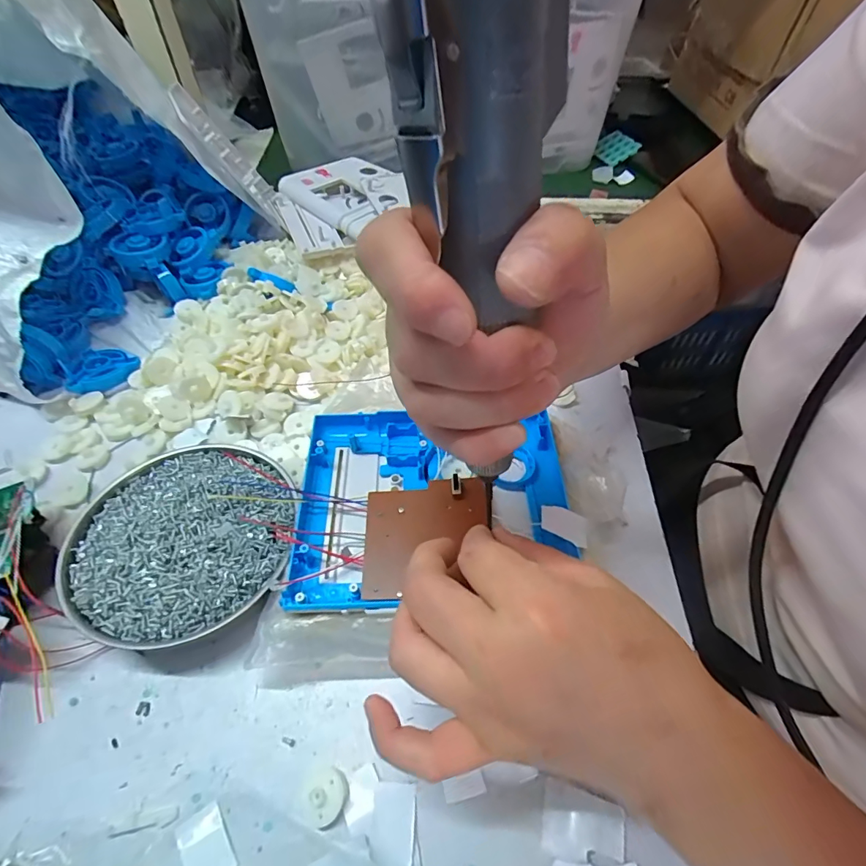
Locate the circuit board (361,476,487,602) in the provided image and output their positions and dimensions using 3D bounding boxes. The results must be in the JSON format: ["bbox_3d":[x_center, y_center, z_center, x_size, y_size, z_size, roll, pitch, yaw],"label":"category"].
[{"bbox_3d":[-0.004,0.059,0.269,0.071,0.007,0.071,-4,57,0],"label":"circuit board"}]

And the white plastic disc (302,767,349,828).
[{"bbox_3d":[-0.053,0.176,0.222,0.022,0.008,0.021,0,52,0],"label":"white plastic disc"}]

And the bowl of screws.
[{"bbox_3d":[-0.154,0.063,0.289,0.129,0.031,0.130,0,52,0],"label":"bowl of screws"}]

